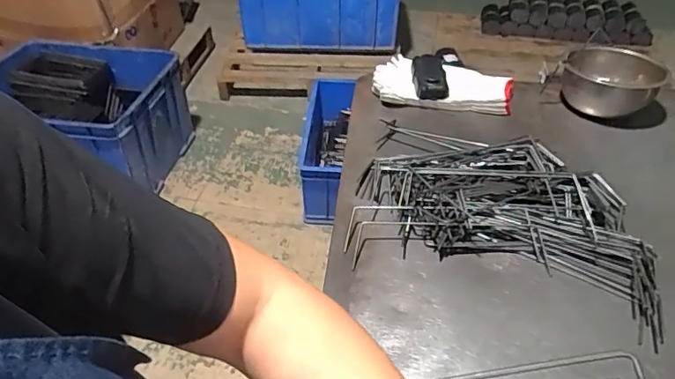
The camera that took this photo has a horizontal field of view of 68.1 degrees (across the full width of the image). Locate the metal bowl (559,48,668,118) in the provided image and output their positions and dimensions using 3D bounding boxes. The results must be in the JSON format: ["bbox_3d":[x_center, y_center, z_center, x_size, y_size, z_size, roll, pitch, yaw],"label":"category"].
[{"bbox_3d":[0.425,-0.166,0.780,0.132,0.078,0.130,1,41,-1],"label":"metal bowl"}]

